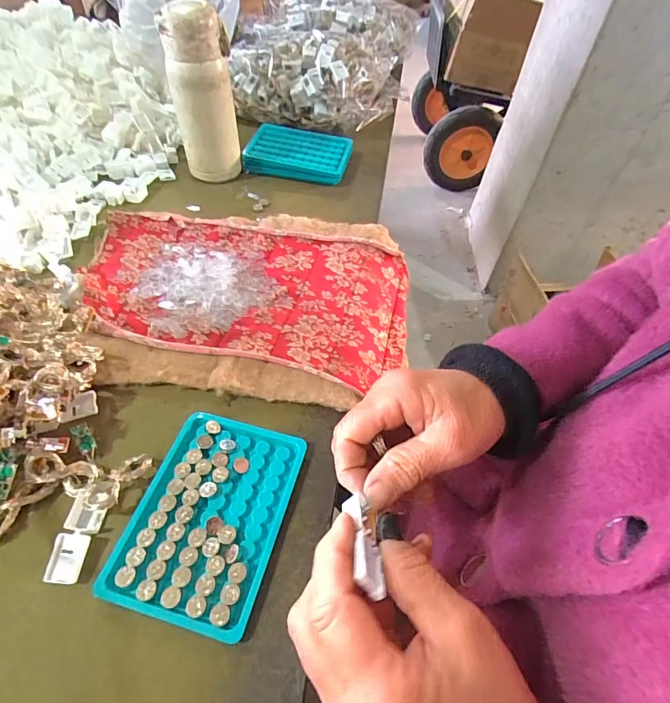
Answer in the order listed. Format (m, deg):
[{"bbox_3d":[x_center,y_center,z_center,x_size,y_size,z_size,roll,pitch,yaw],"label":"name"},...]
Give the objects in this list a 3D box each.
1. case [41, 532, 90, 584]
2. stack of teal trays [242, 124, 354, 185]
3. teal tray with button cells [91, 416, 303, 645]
[{"bbox_3d":[-0.167,0.129,0.261,0.020,0.009,0.027,4,52,-1],"label":"case"},{"bbox_3d":[-0.047,-0.272,0.564,0.135,0.023,0.099,10,52,4],"label":"stack of teal trays"},{"bbox_3d":[-0.083,0.107,0.282,0.094,0.009,0.130,14,52,7],"label":"teal tray with button cells"}]

